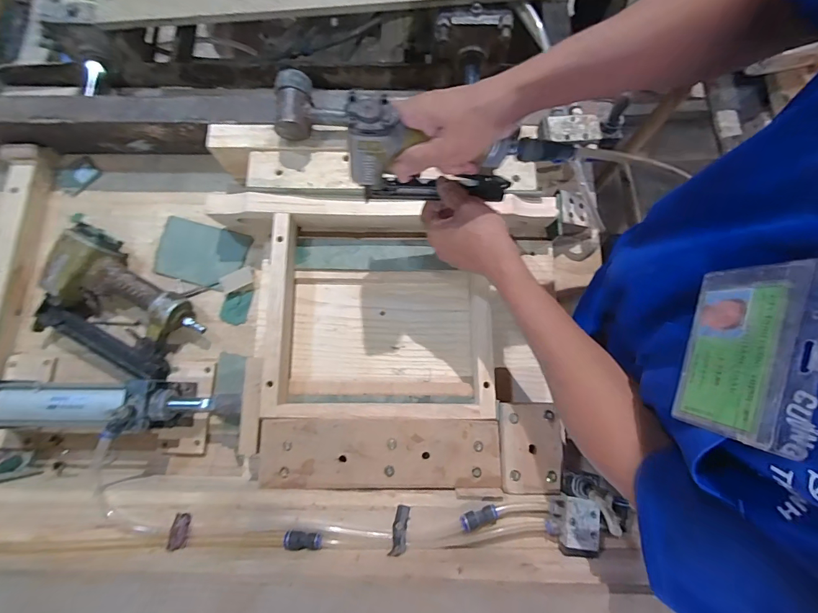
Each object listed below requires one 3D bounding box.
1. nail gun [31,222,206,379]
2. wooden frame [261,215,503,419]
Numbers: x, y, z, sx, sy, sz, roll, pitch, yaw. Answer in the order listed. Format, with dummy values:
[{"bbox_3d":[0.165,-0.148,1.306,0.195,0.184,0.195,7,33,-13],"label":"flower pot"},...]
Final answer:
[{"bbox_3d":[-0.399,-0.001,0.539,0.219,0.059,0.154,26,79,6],"label":"nail gun"},{"bbox_3d":[-0.032,0.008,0.535,0.306,0.072,0.279,0,77,0],"label":"wooden frame"}]

